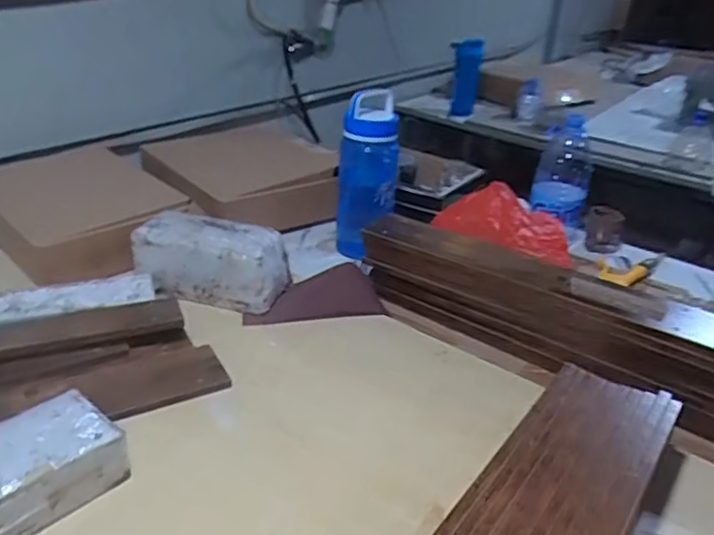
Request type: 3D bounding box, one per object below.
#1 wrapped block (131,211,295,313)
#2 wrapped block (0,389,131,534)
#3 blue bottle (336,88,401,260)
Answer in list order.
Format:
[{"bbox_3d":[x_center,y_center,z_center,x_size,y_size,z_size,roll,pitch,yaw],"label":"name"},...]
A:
[{"bbox_3d":[-0.223,-0.015,0.971,0.228,0.096,0.103,11,29,11],"label":"wrapped block"},{"bbox_3d":[-0.334,0.202,0.598,0.103,0.060,0.212,28,36,36],"label":"wrapped block"},{"bbox_3d":[0.018,-0.171,1.133,0.107,0.267,0.123,6,29,2],"label":"blue bottle"}]

